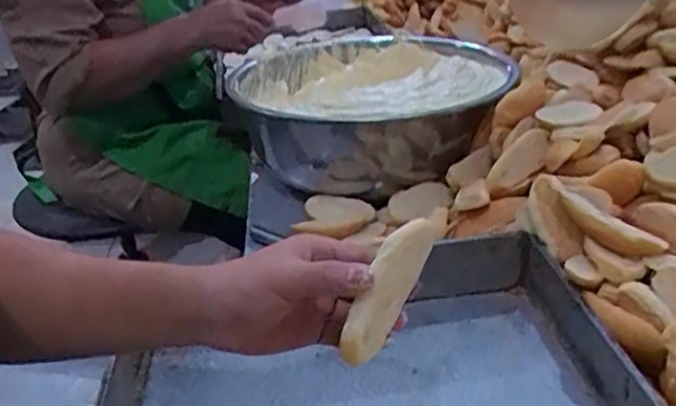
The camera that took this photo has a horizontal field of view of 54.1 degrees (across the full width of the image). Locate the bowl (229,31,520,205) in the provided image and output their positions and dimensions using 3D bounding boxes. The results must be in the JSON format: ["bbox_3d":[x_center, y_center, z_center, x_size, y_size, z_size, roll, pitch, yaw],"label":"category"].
[{"bbox_3d":[0.054,-0.129,0.918,0.374,0.133,0.344,8,29,25],"label":"bowl"}]

